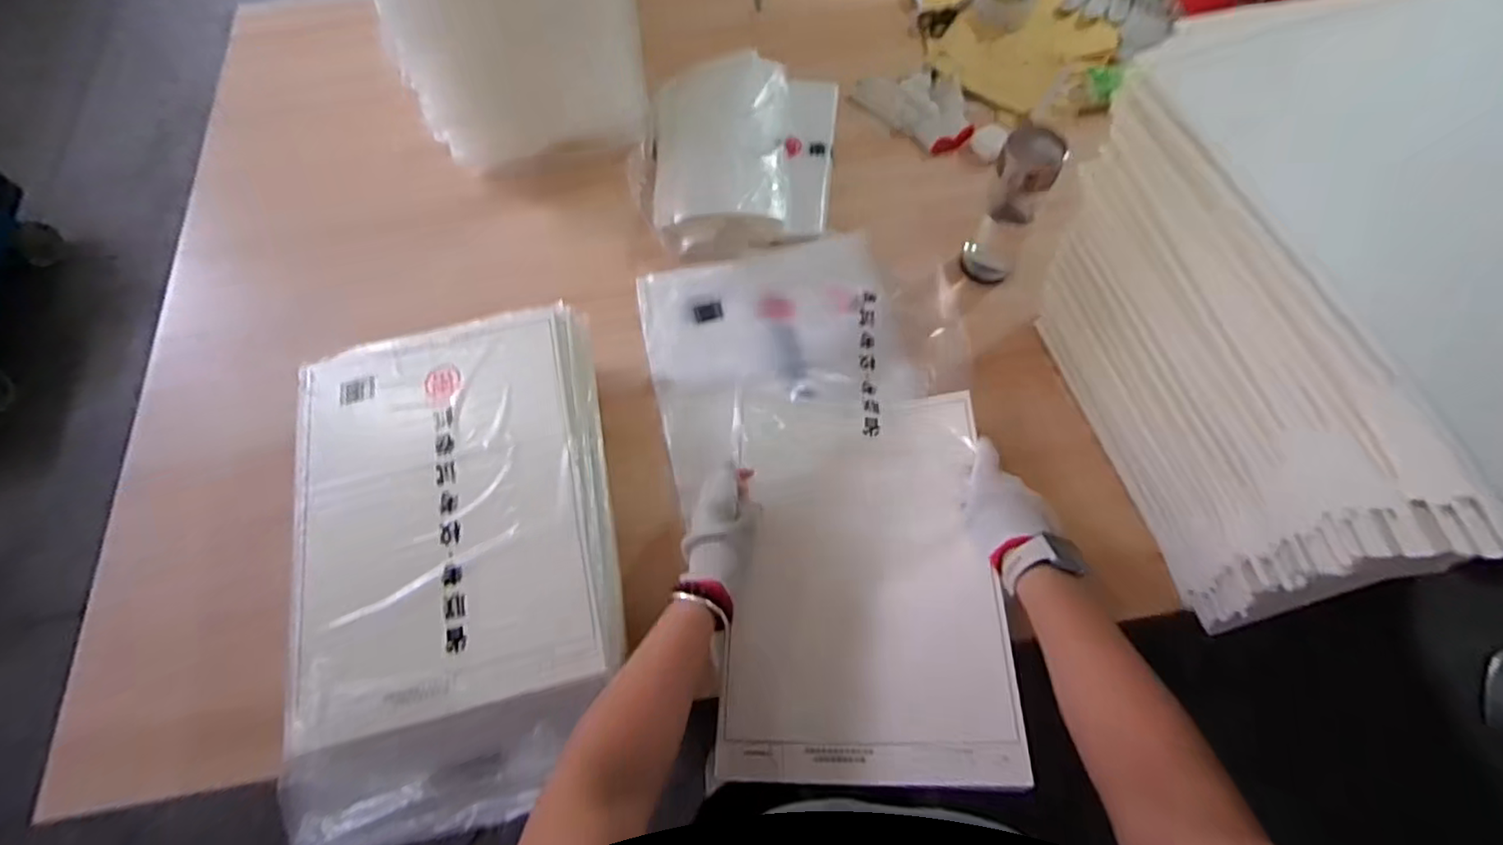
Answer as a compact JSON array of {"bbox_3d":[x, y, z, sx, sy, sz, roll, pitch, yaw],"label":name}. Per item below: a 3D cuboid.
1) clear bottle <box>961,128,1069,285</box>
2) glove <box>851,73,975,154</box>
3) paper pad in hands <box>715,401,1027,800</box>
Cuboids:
[{"bbox_3d":[0.291,-0.242,0.738,0.063,0.183,0.066,22,68,11],"label":"clear bottle"},{"bbox_3d":[0.236,-0.449,0.918,0.111,0.020,0.178,-38,70,-15],"label":"glove"},{"bbox_3d":[0.100,0.118,0.627,0.249,0.057,0.371,-5,64,12],"label":"paper pad in hands"}]

